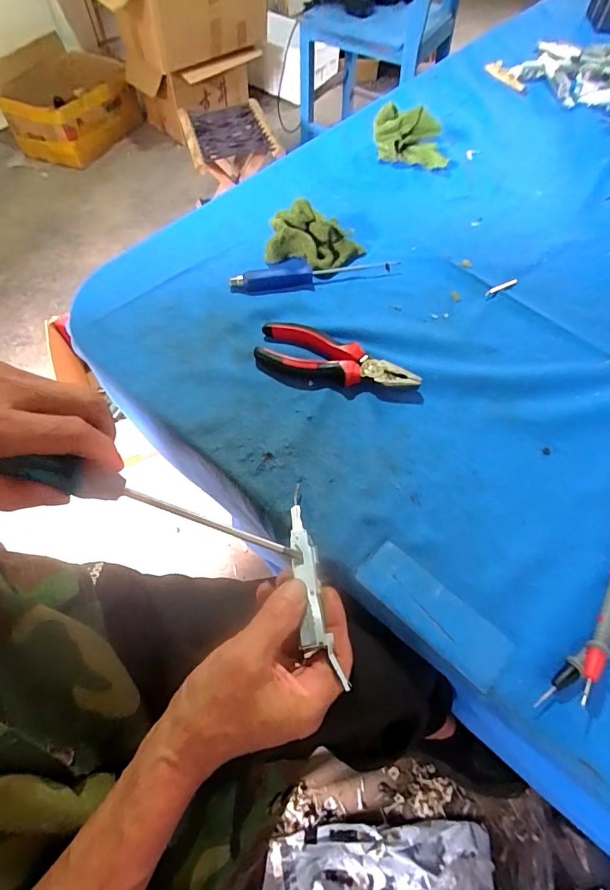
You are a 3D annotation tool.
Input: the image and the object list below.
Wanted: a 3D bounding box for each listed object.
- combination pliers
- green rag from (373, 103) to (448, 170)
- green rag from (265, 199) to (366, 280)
[{"bbox_3d":[0.030,-0.082,0.413,0.156,0.020,0.055,16,62,9],"label":"combination pliers"},{"bbox_3d":[0.150,-0.432,0.595,0.109,0.050,0.057,12,61,7],"label":"green rag"},{"bbox_3d":[0.010,-0.234,0.482,0.100,0.048,0.070,23,63,12],"label":"green rag"}]

